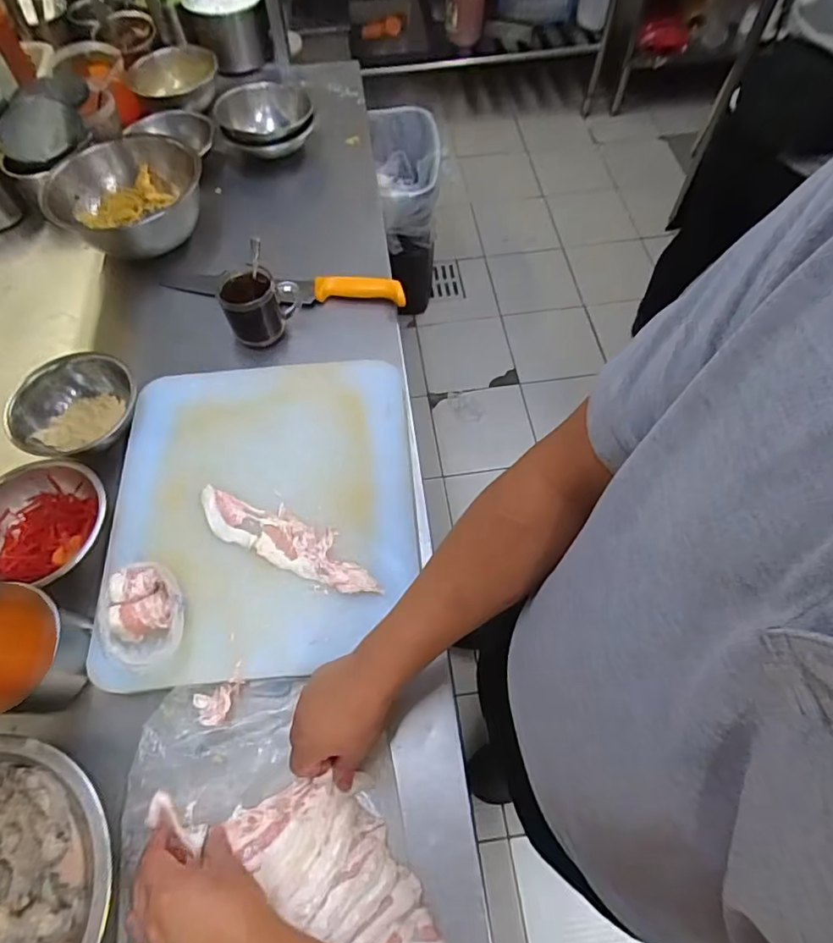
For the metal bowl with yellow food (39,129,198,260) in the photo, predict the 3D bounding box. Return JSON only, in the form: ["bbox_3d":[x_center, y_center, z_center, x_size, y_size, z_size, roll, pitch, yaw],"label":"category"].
[{"bbox_3d":[-0.456,-0.435,0.867,0.233,0.104,0.210,-29,65,-13],"label":"metal bowl with yellow food"}]

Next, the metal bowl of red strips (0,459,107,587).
[{"bbox_3d":[-0.431,0.058,0.610,0.136,0.063,0.138,-1,62,1],"label":"metal bowl of red strips"}]

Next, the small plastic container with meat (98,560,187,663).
[{"bbox_3d":[-0.277,0.142,0.550,0.077,0.040,0.108,-30,65,-13],"label":"small plastic container with meat"}]

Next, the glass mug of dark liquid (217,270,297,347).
[{"bbox_3d":[-0.216,-0.232,0.763,0.101,0.086,0.071,-25,64,-11],"label":"glass mug of dark liquid"}]

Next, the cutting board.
[{"bbox_3d":[-0.172,0.032,0.626,0.330,0.020,0.380,-6,62,-1],"label":"cutting board"}]

